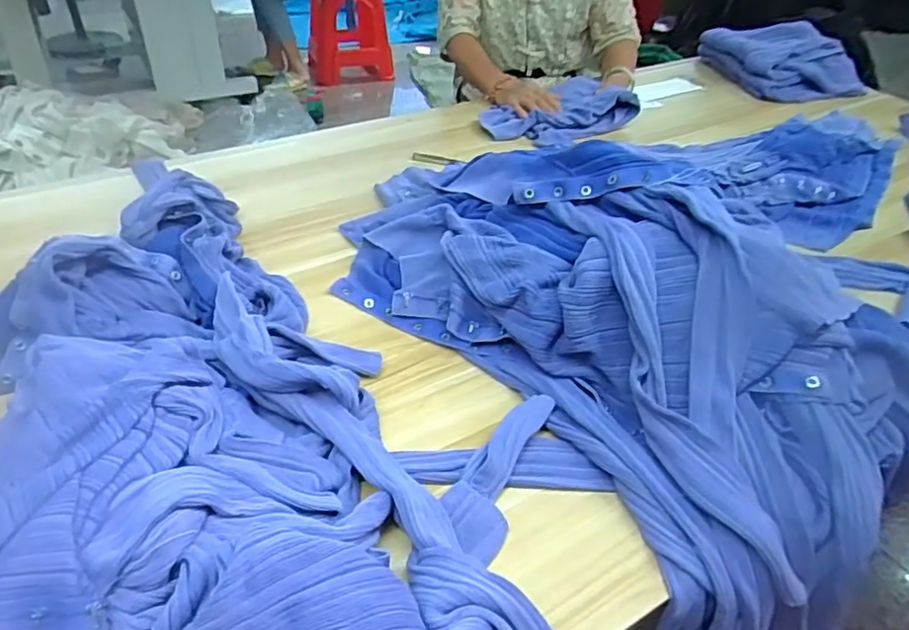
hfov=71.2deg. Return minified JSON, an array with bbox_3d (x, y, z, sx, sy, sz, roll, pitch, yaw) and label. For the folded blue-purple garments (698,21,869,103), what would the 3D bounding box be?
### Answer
[{"bbox_3d":[0.819,-0.645,1.580,0.285,0.113,0.311,-7,39,-12],"label":"folded blue-purple garments"}]

